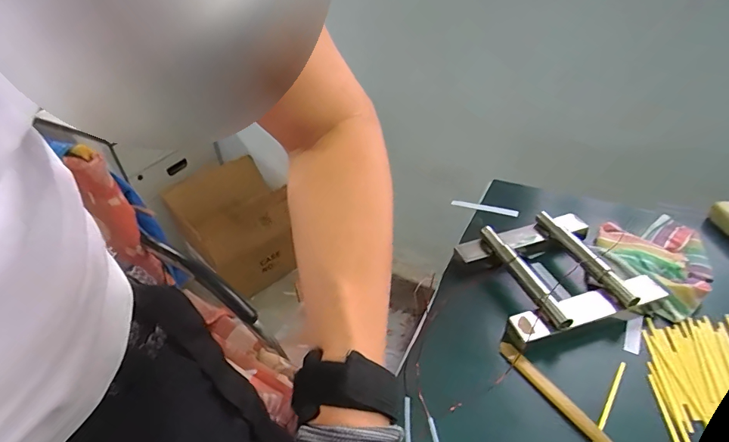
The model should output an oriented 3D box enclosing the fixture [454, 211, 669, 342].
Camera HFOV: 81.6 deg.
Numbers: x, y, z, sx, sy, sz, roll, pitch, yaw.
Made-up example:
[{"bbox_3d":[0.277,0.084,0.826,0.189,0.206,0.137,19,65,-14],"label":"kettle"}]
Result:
[{"bbox_3d":[0.253,0.064,0.567,0.203,0.045,0.178,-14,39,-12],"label":"fixture"}]

